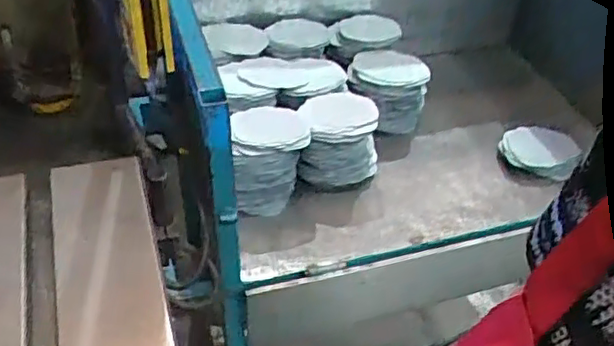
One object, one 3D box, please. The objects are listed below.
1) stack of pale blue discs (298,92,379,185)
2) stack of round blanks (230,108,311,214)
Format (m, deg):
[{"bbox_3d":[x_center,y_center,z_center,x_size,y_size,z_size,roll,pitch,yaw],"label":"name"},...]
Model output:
[{"bbox_3d":[0.061,-0.070,1.312,0.173,0.132,0.143,-4,41,-8],"label":"stack of pale blue discs"},{"bbox_3d":[-0.075,-0.023,1.284,0.148,0.174,0.147,-4,41,-8],"label":"stack of round blanks"}]

